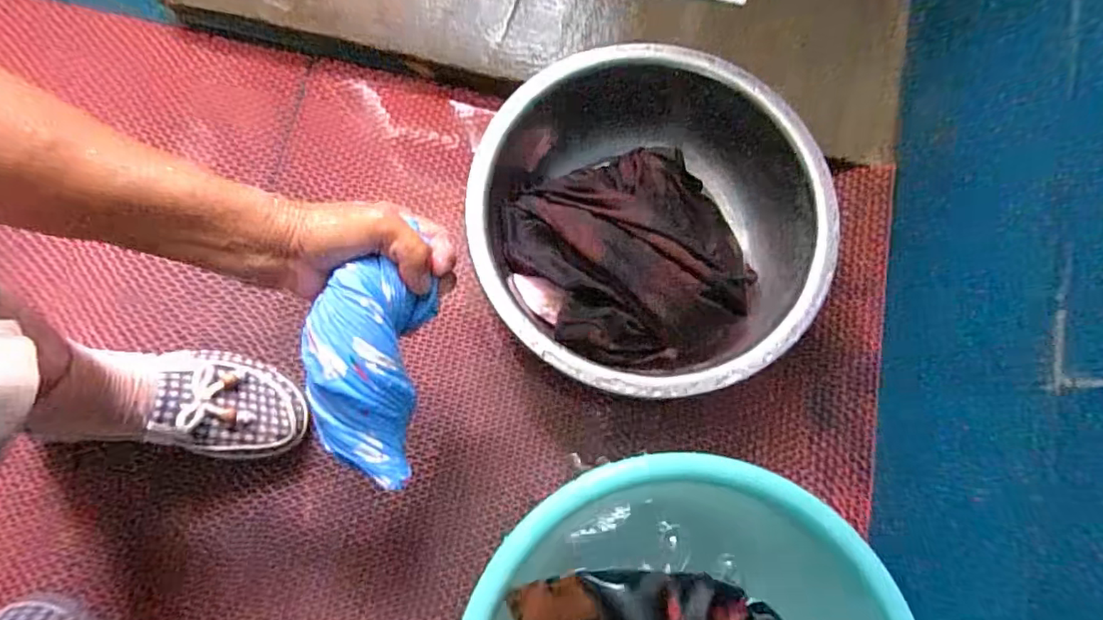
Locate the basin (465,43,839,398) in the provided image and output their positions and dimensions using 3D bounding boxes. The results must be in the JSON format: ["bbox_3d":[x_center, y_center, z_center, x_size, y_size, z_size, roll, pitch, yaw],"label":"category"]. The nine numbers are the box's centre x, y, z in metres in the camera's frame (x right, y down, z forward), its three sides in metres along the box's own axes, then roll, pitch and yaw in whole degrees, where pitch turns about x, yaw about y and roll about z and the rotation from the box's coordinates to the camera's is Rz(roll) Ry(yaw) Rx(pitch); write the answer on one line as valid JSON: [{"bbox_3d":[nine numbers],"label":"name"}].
[{"bbox_3d":[0.092,-0.081,0.528,0.320,0.112,0.312,0,77,-1],"label":"basin"}]

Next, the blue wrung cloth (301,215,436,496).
[{"bbox_3d":[-0.120,0.038,0.348,0.067,0.044,0.131,7,77,1],"label":"blue wrung cloth"}]

